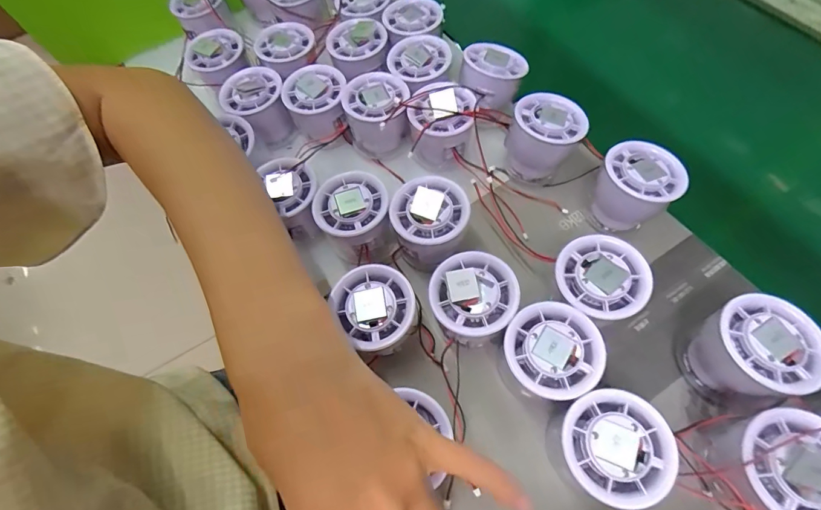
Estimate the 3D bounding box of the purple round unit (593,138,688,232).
[{"bbox_3d":[0.174,-0.052,0.321,0.054,0.050,0.051,-2,63,4],"label":"purple round unit"}]

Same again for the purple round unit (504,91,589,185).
[{"bbox_3d":[0.113,-0.098,0.348,0.055,0.055,0.055,-2,63,4],"label":"purple round unit"}]

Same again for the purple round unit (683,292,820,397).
[{"bbox_3d":[0.213,0.061,0.259,0.052,0.057,0.056,-2,63,4],"label":"purple round unit"}]

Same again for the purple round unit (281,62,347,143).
[{"bbox_3d":[-0.085,-0.136,0.388,0.055,0.061,0.058,-2,63,4],"label":"purple round unit"}]

